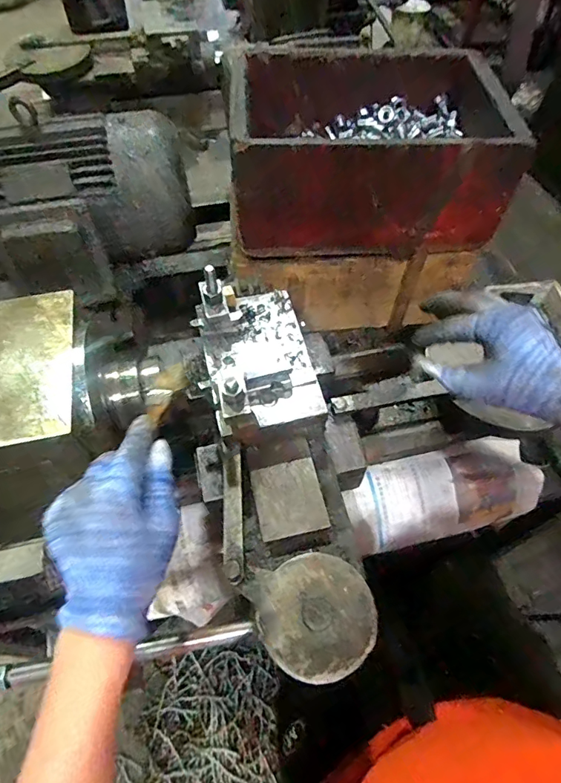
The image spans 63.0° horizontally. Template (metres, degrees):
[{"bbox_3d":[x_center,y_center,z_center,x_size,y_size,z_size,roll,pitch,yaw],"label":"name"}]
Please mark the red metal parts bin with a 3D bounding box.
[{"bbox_3d":[0.115,-0.332,0.636,0.344,0.152,0.251,-1,57,-1],"label":"red metal parts bin"}]

